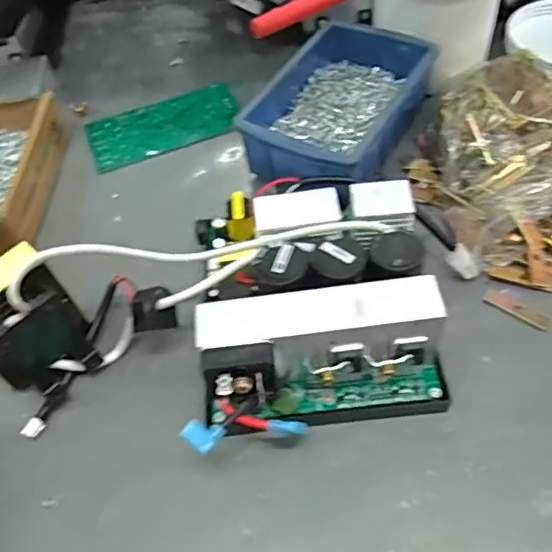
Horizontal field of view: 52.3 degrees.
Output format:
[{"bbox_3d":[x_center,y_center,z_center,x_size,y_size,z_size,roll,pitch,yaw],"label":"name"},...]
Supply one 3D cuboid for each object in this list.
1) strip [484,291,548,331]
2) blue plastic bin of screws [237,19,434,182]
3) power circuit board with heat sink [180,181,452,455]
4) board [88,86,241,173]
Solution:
[{"bbox_3d":[0.143,0.019,0.331,0.038,0.004,0.010,29,62,23],"label":"strip"},{"bbox_3d":[0.046,-0.119,0.414,0.100,0.056,0.158,24,60,21],"label":"blue plastic bin of screws"},{"bbox_3d":[0.020,0.017,0.310,0.135,0.064,0.149,-2,55,4],"label":"power circuit board with heat sink"},{"bbox_3d":[-0.093,-0.126,0.466,0.122,0.004,0.065,-22,55,-9],"label":"board"}]

